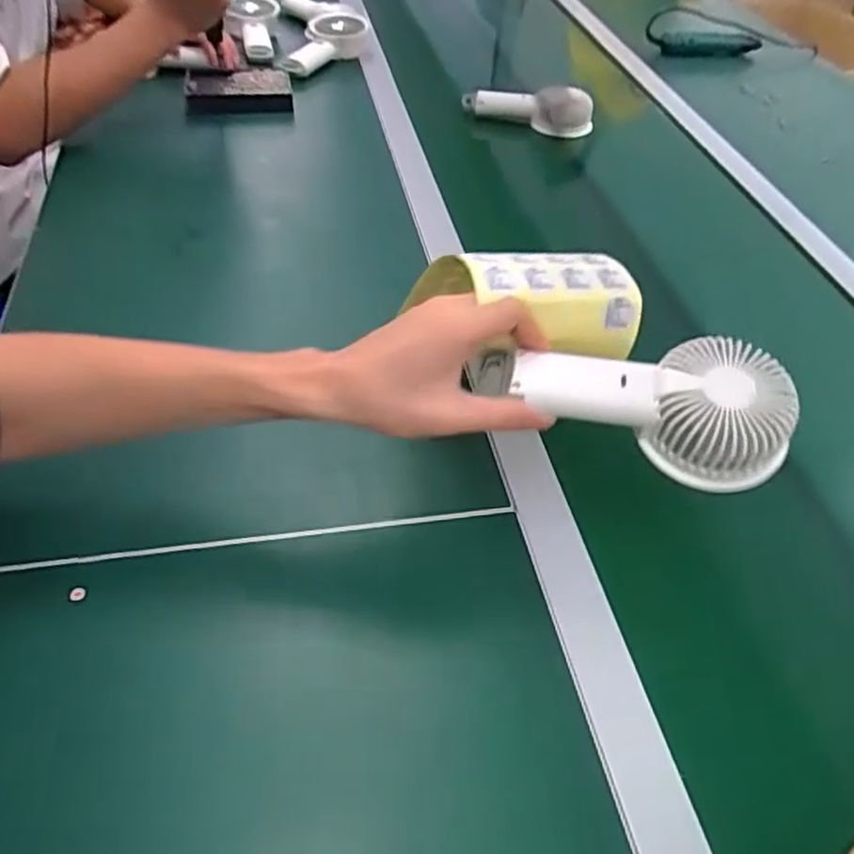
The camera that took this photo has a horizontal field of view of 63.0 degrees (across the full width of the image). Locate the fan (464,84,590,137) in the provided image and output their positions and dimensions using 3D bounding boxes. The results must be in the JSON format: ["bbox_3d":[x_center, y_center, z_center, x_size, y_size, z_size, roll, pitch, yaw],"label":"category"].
[{"bbox_3d":[0.150,-0.473,1.031,0.189,0.065,0.048,18,48,11],"label":"fan"}]

